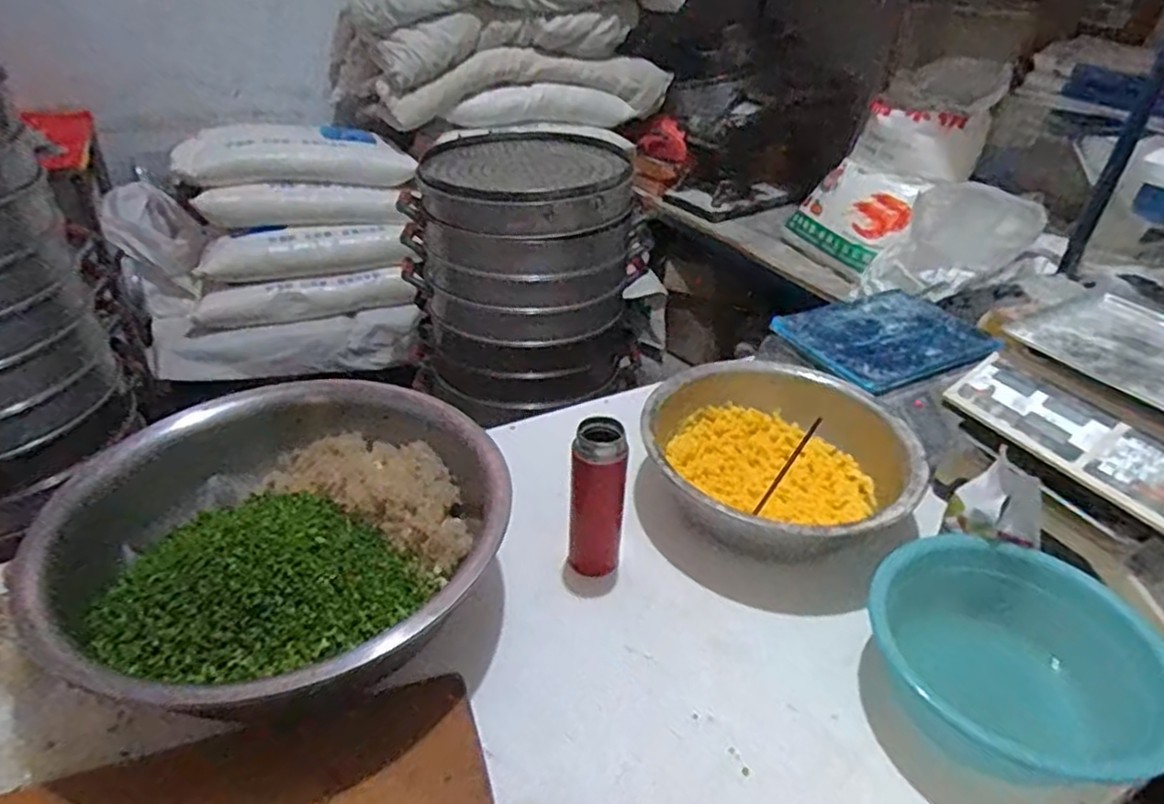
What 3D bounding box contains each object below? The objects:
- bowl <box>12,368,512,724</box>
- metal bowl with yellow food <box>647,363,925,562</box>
[{"bbox_3d":[-0.321,0.147,0.784,0.469,0.126,0.448,21,38,25],"label":"bowl"},{"bbox_3d":[0.259,0.082,0.952,0.343,0.110,0.322,2,34,-1],"label":"metal bowl with yellow food"}]

